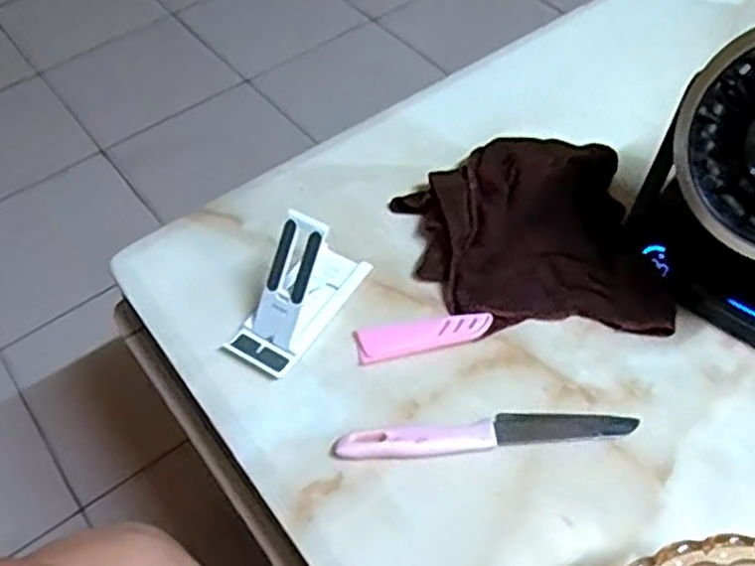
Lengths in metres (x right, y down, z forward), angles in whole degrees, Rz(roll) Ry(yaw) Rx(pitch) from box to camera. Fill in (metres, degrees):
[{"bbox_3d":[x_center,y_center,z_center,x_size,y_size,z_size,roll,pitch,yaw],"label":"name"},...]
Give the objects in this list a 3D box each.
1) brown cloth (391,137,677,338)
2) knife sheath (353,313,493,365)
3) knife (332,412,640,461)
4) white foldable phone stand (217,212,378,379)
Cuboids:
[{"bbox_3d":[0.112,-0.043,0.581,0.177,0.039,0.194,-7,52,-1],"label":"brown cloth"},{"bbox_3d":[0.032,0.035,0.542,0.096,0.012,0.027,-10,52,-4],"label":"knife sheath"},{"bbox_3d":[0.070,0.097,0.493,0.192,0.009,0.023,-7,52,-1],"label":"knife"},{"bbox_3d":[-0.056,0.001,0.537,0.048,0.071,0.113,33,61,26],"label":"white foldable phone stand"}]

